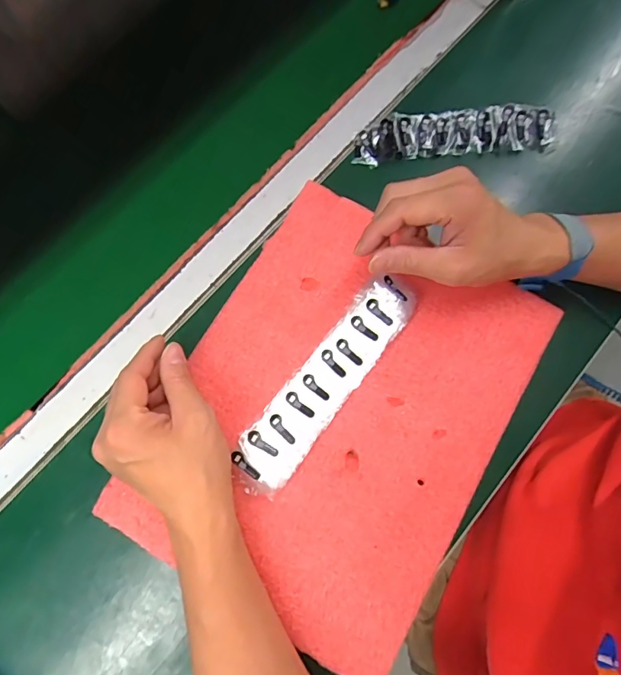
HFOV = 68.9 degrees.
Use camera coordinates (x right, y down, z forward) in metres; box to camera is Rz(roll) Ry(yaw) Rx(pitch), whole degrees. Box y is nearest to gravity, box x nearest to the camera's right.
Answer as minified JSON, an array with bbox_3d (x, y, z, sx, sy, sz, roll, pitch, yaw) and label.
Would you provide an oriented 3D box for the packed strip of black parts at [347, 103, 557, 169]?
[{"bbox_3d":[0.149,-0.207,0.455,0.204,0.024,0.045,-9,76,-3],"label":"packed strip of black parts"}]

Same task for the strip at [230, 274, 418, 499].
[{"bbox_3d":[0.013,0.035,0.375,0.047,0.017,0.205,38,81,10],"label":"strip"}]

